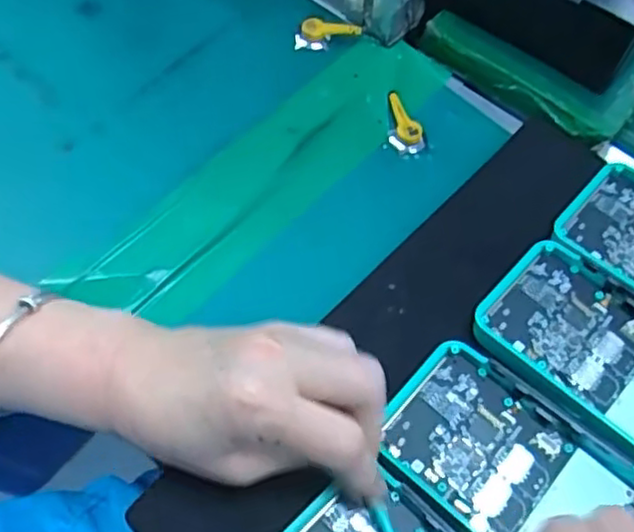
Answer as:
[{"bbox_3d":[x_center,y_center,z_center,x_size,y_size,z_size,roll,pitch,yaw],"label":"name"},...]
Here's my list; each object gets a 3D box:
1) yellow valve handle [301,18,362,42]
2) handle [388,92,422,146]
[{"bbox_3d":[0.010,-0.169,0.492,0.042,0.010,0.014,-1,62,-2],"label":"yellow valve handle"},{"bbox_3d":[0.057,-0.098,0.460,0.014,0.011,0.041,-18,64,-11],"label":"handle"}]

